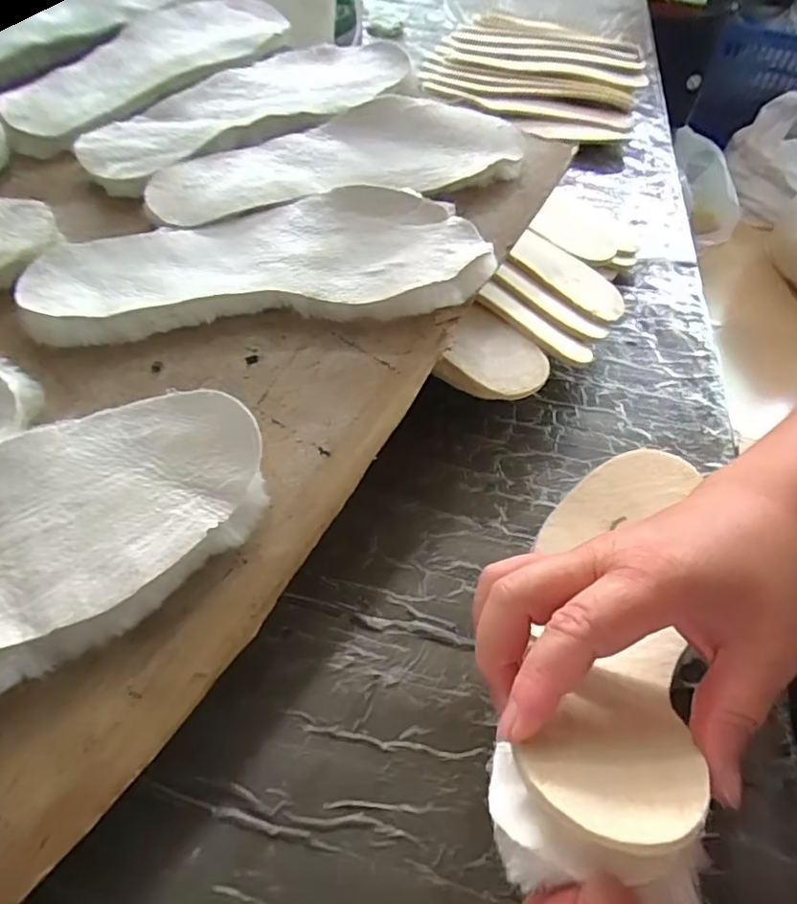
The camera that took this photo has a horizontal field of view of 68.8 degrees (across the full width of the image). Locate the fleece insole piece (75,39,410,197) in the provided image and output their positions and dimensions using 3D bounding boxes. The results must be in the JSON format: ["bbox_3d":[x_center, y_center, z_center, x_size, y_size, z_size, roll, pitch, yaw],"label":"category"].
[{"bbox_3d":[-0.104,-0.265,0.439,0.276,0.036,0.094,-31,58,-28],"label":"fleece insole piece"}]

